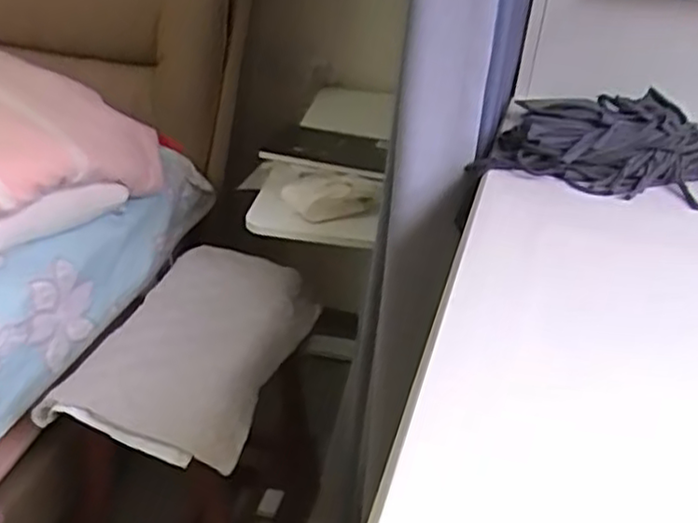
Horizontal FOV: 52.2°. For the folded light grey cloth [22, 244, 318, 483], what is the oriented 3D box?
[{"bbox_3d":[-0.232,0.136,1.137,0.270,0.082,0.429,12,32,12],"label":"folded light grey cloth"}]

